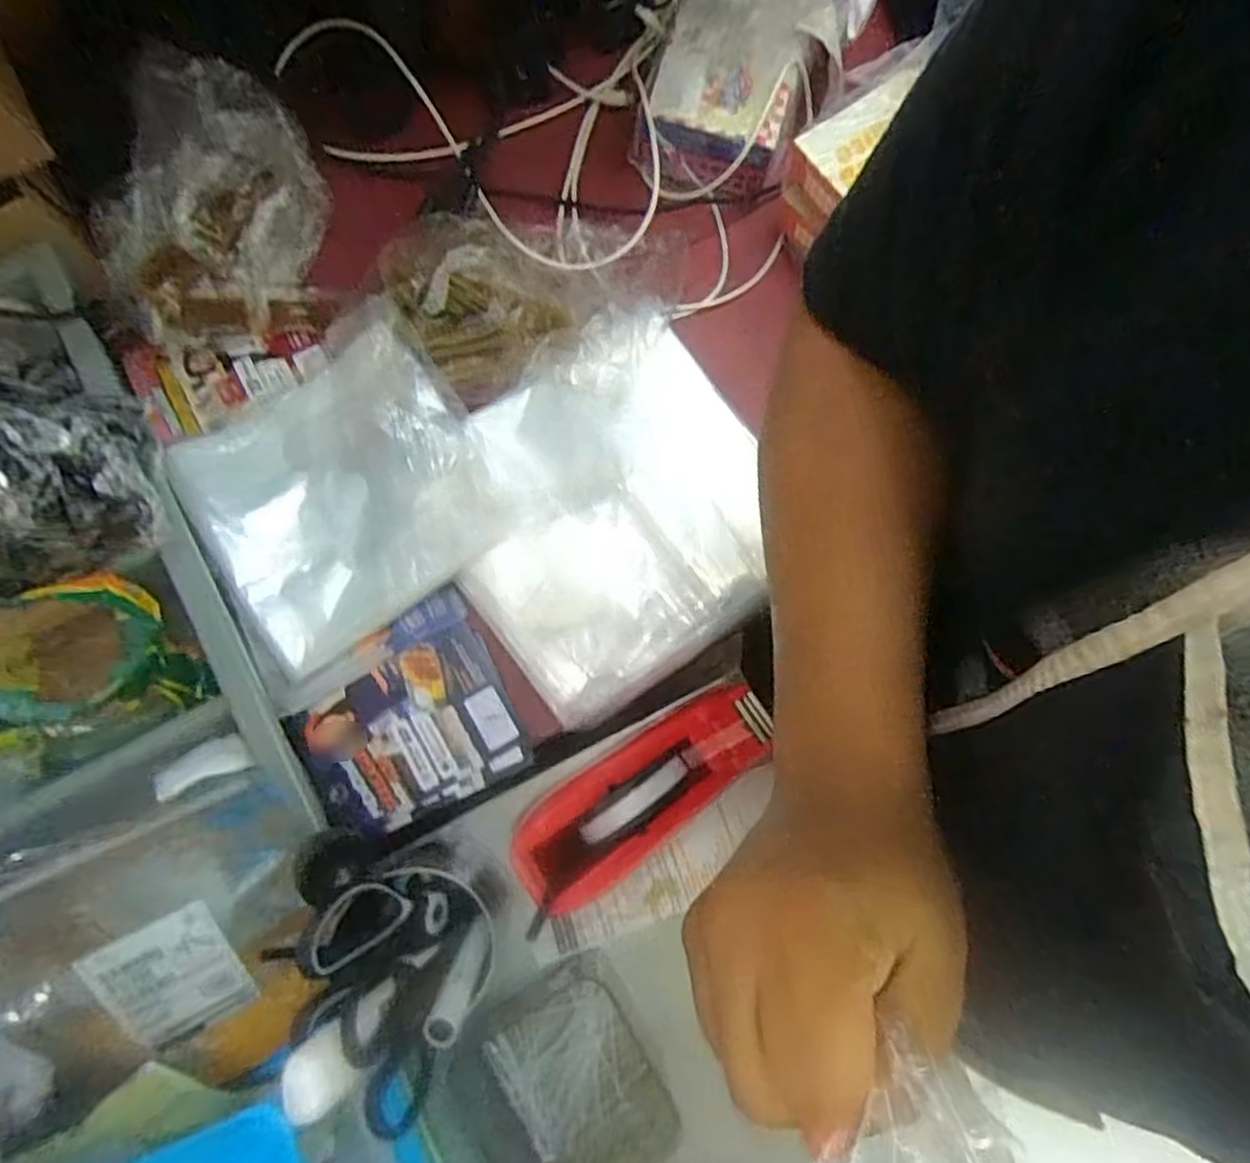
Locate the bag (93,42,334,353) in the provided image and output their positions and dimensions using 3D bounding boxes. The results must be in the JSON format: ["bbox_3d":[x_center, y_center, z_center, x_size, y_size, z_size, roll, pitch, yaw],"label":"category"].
[{"bbox_3d":[-0.309,-0.276,0.567,0.176,0.123,0.158,-31,78,-8],"label":"bag"}]

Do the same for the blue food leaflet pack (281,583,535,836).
[{"bbox_3d":[-0.163,0.100,0.548,0.148,0.014,0.139,-25,77,-7],"label":"blue food leaflet pack"}]

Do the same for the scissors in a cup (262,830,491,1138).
[{"bbox_3d":[-0.137,0.216,0.441,0.114,0.178,0.105,25,77,5],"label":"scissors in a cup"}]

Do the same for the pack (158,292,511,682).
[{"bbox_3d":[-0.216,-0.072,0.558,0.214,0.044,0.206,-34,78,-9],"label":"pack"}]

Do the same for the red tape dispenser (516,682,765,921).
[{"bbox_3d":[0.012,0.142,0.516,0.198,0.114,0.066,-33,78,-21],"label":"red tape dispenser"}]

